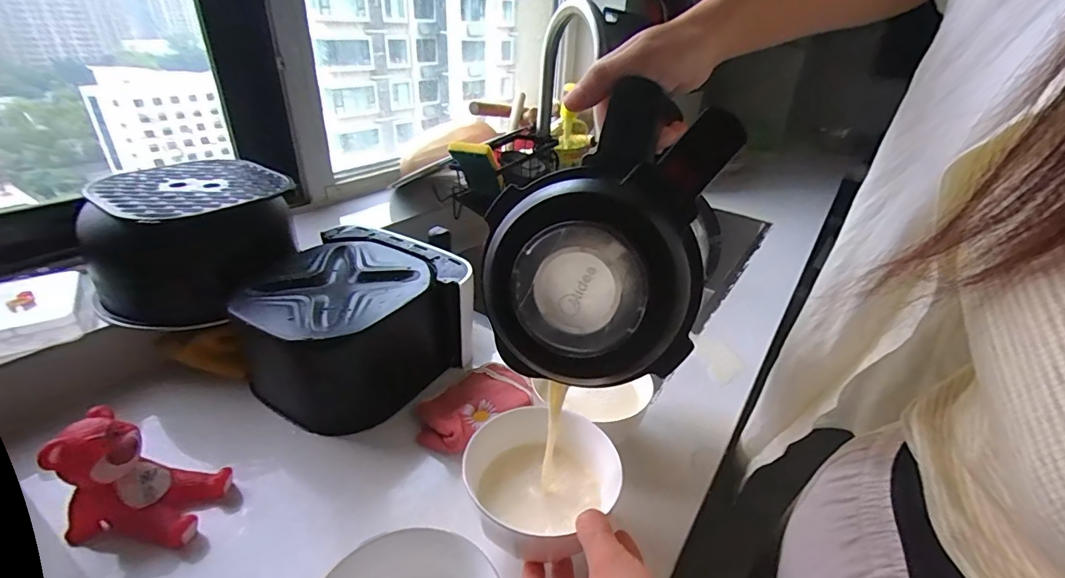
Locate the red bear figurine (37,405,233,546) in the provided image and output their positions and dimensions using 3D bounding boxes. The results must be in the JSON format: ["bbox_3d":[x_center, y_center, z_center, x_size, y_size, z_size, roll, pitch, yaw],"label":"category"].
[{"bbox_3d":[-0.319,0.151,0.387,0.097,0.090,0.072,4,31,2],"label":"red bear figurine"}]

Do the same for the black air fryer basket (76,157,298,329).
[{"bbox_3d":[-0.401,-0.062,0.565,0.208,0.126,0.194,-11,34,-22],"label":"black air fryer basket"}]

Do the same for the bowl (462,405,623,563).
[{"bbox_3d":[0.005,0.151,0.384,0.103,0.053,0.108,2,31,-1],"label":"bowl"}]

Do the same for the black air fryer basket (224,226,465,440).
[{"bbox_3d":[-0.202,0.042,0.549,0.232,0.126,0.228,17,33,22],"label":"black air fryer basket"}]

